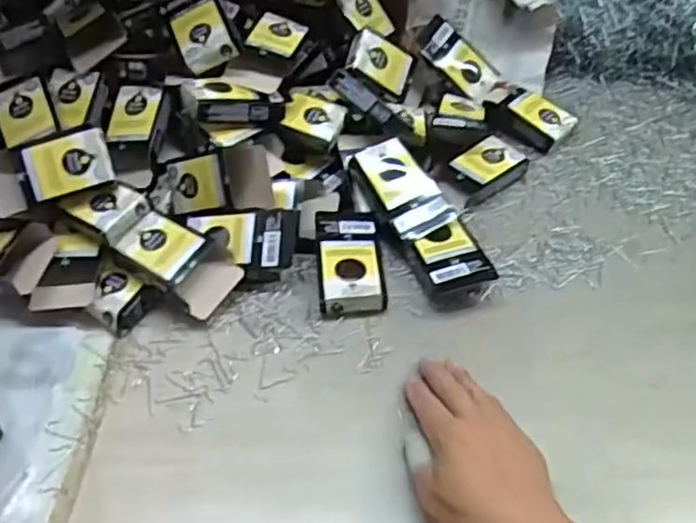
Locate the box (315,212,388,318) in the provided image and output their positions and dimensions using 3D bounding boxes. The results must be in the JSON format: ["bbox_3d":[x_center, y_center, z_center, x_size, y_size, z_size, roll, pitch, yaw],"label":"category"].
[{"bbox_3d":[0.001,-0.001,0.576,0.053,0.031,0.104,-3,47,-2],"label":"box"}]

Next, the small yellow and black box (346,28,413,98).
[{"bbox_3d":[0.035,-0.206,0.702,0.018,0.066,0.048,14,79,62],"label":"small yellow and black box"}]

